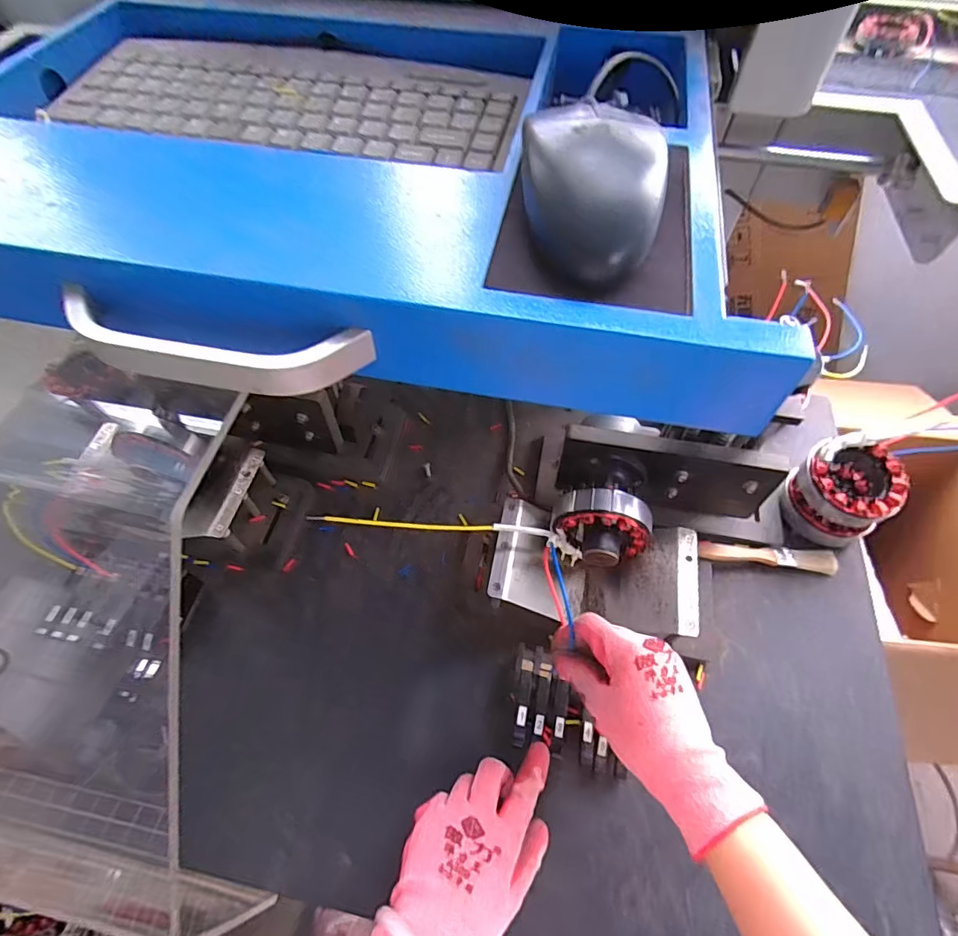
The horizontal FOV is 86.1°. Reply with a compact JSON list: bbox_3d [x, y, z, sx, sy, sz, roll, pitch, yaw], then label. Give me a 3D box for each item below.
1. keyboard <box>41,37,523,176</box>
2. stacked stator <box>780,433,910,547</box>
[{"bbox_3d":[-0.118,-0.233,0.324,0.285,0.012,0.110,10,58,6],"label":"keyboard"},{"bbox_3d":[0.370,0.023,0.523,0.087,0.085,0.084,0,58,0],"label":"stacked stator"}]

